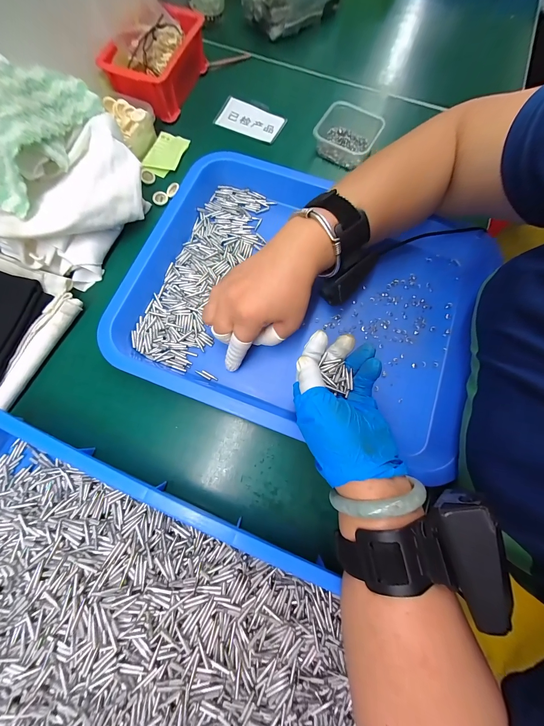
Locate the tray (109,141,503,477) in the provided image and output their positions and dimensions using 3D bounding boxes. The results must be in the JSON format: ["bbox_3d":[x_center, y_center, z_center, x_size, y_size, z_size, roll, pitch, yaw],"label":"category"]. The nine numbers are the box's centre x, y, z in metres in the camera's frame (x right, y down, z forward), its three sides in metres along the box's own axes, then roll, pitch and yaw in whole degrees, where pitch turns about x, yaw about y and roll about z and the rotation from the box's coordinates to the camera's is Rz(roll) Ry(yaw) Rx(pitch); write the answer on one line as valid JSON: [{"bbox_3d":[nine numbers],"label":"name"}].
[{"bbox_3d":[0.036,-0.073,0.306,0.385,0.041,0.293,20,74,4],"label":"tray"}]

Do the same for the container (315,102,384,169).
[{"bbox_3d":[0.105,-0.317,0.377,0.083,0.036,0.080,20,74,4],"label":"container"}]

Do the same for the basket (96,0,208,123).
[{"bbox_3d":[-0.158,-0.428,0.382,0.093,0.059,0.148,19,74,4],"label":"basket"}]

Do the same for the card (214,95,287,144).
[{"bbox_3d":[-0.034,-0.358,0.396,0.099,0.009,0.051,23,82,4],"label":"card"}]

